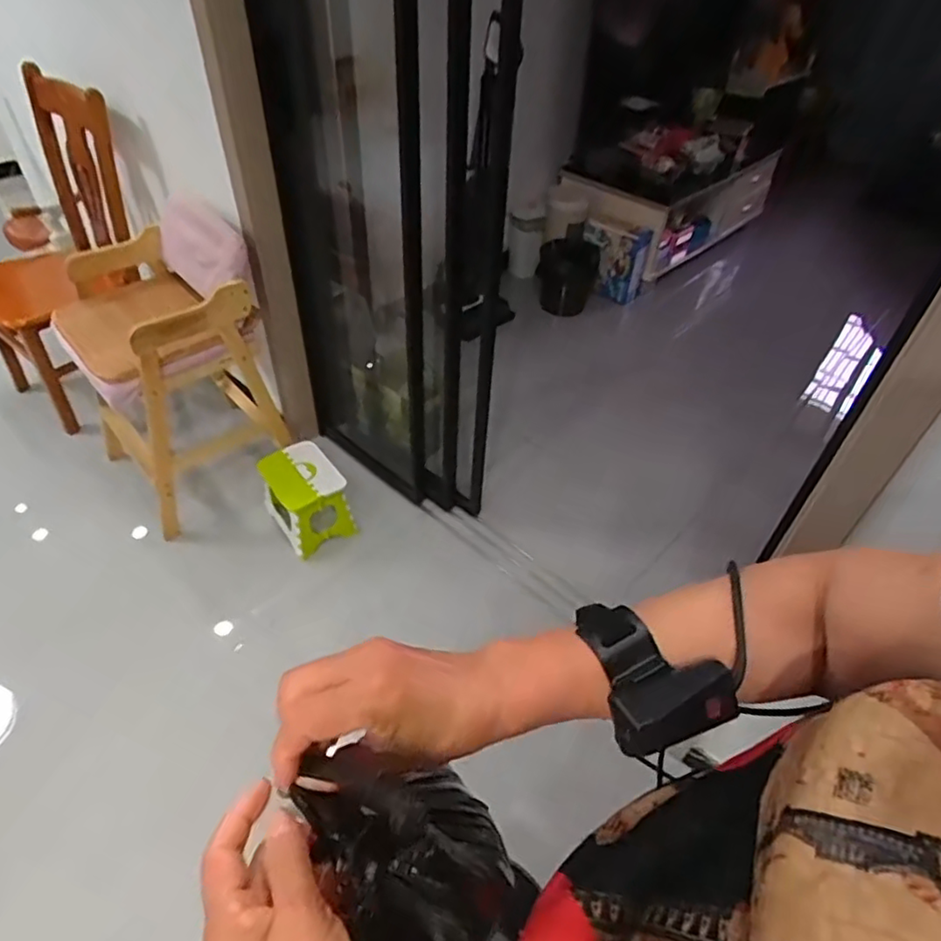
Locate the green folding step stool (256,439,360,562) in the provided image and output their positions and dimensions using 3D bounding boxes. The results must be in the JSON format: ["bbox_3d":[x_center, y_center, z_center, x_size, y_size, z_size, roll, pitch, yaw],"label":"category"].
[{"bbox_3d":[-0.459,0.077,1.761,0.203,0.196,0.260,-24,54,-26],"label":"green folding step stool"}]

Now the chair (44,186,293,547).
[{"bbox_3d":[-0.829,-0.305,1.732,0.453,0.740,0.502,-31,57,-30],"label":"chair"}]

